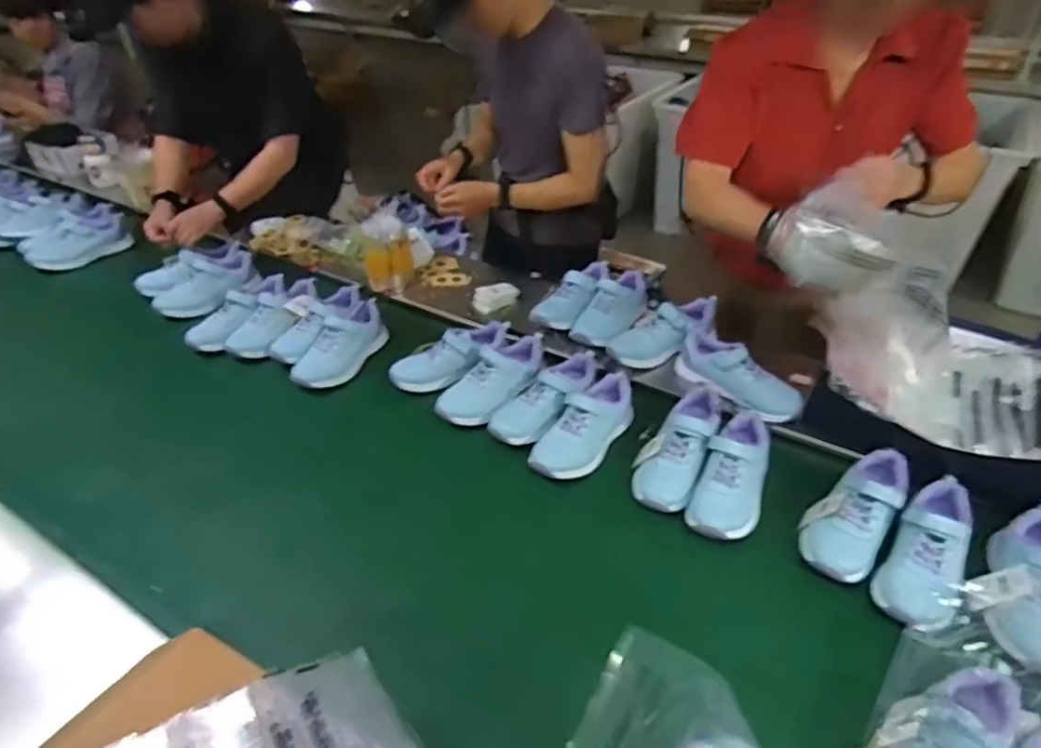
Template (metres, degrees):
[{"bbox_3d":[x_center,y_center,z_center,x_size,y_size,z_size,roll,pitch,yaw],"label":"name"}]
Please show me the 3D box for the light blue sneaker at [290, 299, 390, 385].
[{"bbox_3d":[-0.347,-0.056,1.260,0.100,0.082,0.242,14,38,19],"label":"light blue sneaker"}]

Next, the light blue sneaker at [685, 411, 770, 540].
[{"bbox_3d":[0.325,0.144,0.971,0.093,0.070,0.231,15,39,20],"label":"light blue sneaker"}]

